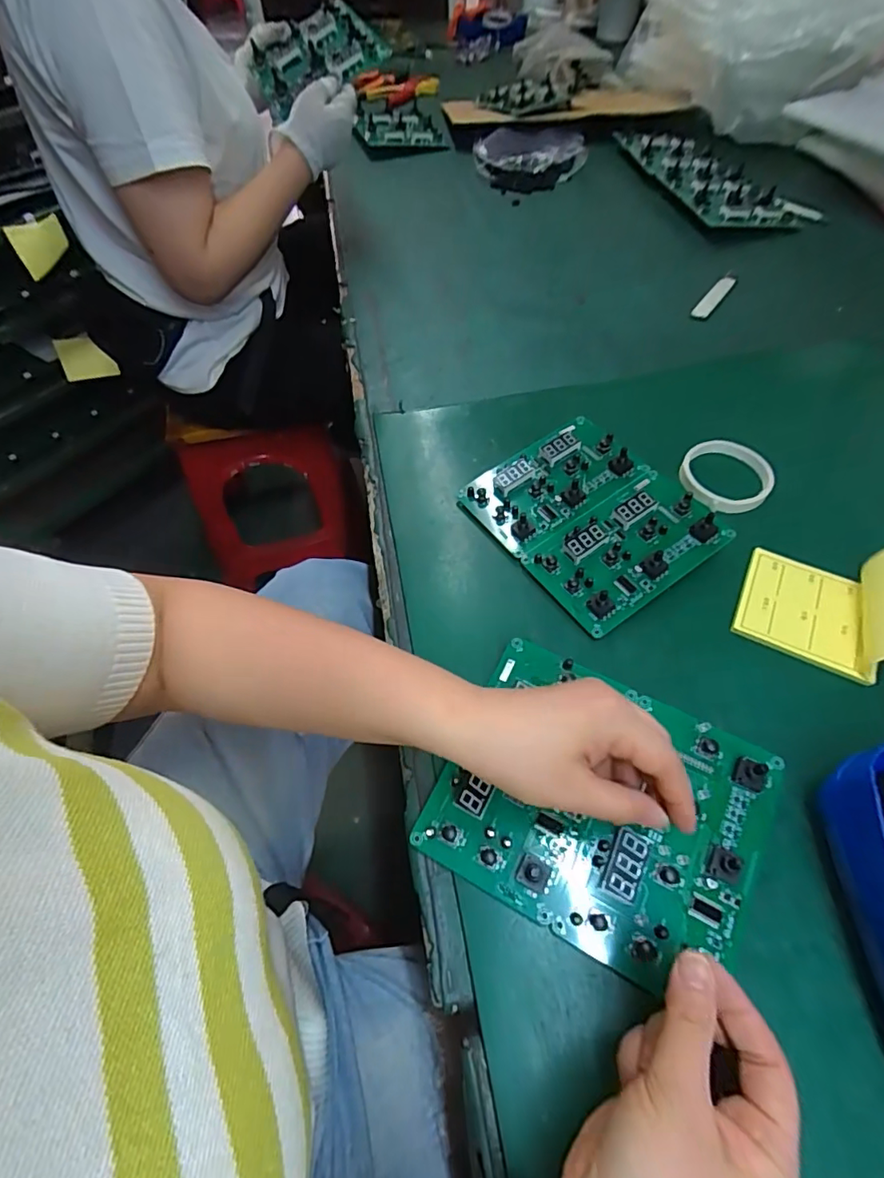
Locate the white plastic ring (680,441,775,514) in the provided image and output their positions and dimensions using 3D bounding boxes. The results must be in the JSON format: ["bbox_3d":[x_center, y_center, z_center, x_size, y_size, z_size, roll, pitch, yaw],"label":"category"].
[{"bbox_3d":[0.294,-0.115,0.555,0.086,0.023,0.091,13,56,10],"label":"white plastic ring"}]

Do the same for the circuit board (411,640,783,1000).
[{"bbox_3d":[0.105,0.140,0.360,0.200,0.028,0.167,24,59,17],"label":"circuit board"}]

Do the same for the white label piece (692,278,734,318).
[{"bbox_3d":[0.397,-0.424,0.775,0.023,0.008,0.128,31,61,21],"label":"white label piece"}]

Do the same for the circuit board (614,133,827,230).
[{"bbox_3d":[0.498,-0.811,1.025,0.228,0.027,0.460,-11,55,-7],"label":"circuit board"}]

